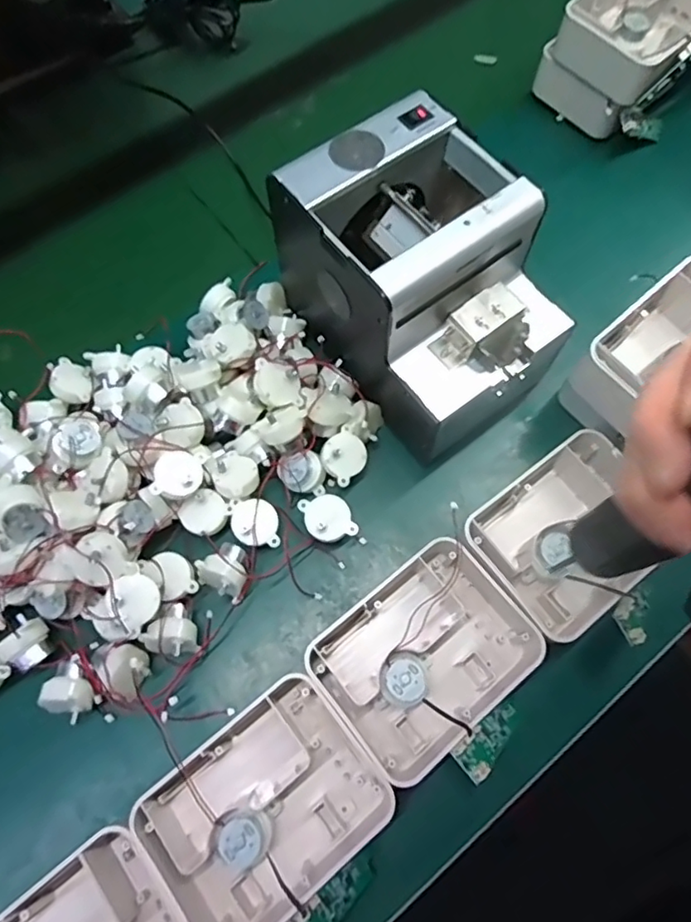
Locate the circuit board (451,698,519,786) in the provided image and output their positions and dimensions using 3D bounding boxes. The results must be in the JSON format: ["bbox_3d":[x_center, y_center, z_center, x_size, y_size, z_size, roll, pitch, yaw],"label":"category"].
[{"bbox_3d":[0.089,0.166,0.345,0.063,0.008,0.022,-22,62,-45],"label":"circuit board"}]

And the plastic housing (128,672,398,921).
[{"bbox_3d":[-0.046,0.201,0.329,0.126,0.045,0.099,-37,70,-12],"label":"plastic housing"}]

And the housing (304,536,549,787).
[{"bbox_3d":[0.050,0.123,0.365,0.126,0.039,0.104,-36,70,-12],"label":"housing"}]

